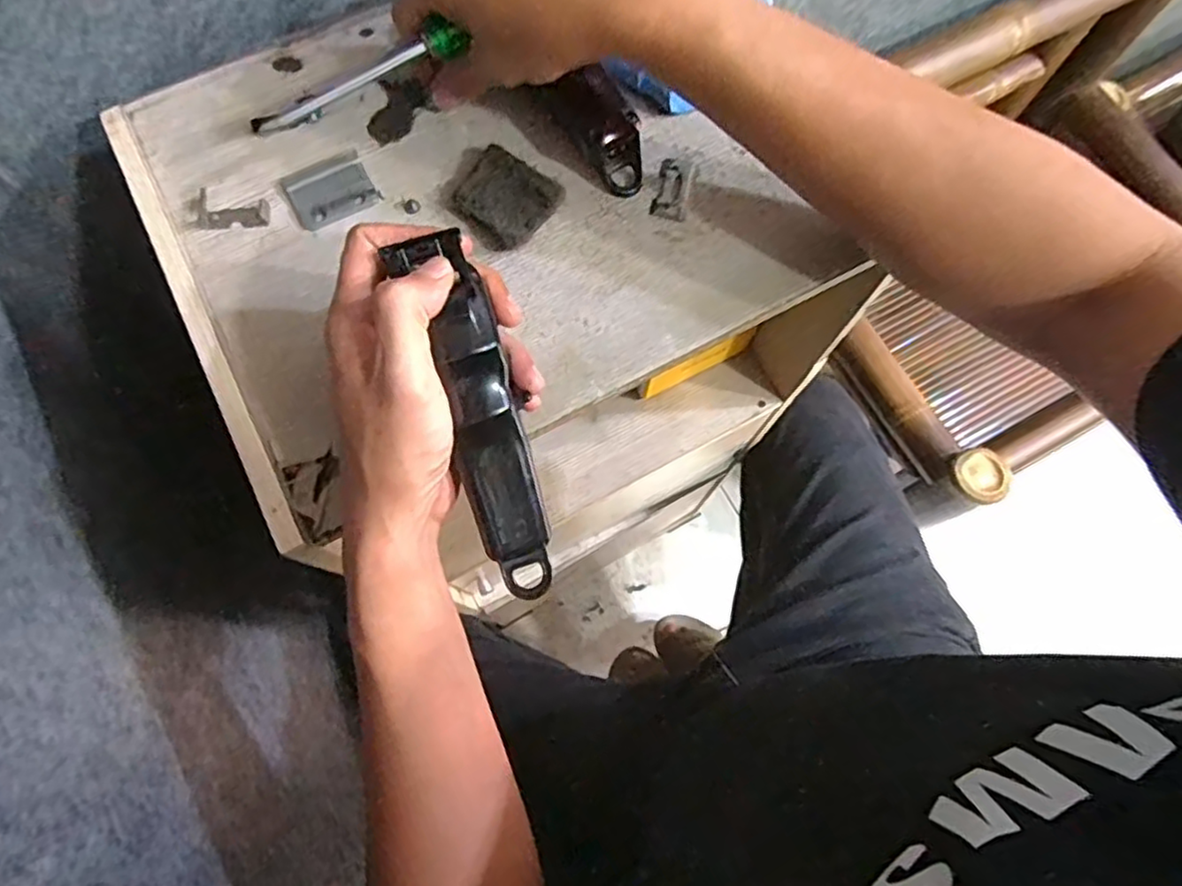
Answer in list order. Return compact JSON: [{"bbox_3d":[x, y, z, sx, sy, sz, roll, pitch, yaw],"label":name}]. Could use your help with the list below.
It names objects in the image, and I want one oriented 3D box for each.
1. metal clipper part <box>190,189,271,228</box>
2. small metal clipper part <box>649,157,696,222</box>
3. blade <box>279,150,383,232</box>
[{"bbox_3d":[-0.209,-0.134,0.397,0.045,0.005,0.022,8,72,3],"label":"metal clipper part"},{"bbox_3d":[0.049,-0.151,0.407,0.021,0.006,0.040,13,72,4],"label":"small metal clipper part"},{"bbox_3d":[-0.153,-0.149,0.402,0.047,0.004,0.041,-29,74,-9],"label":"blade"}]

